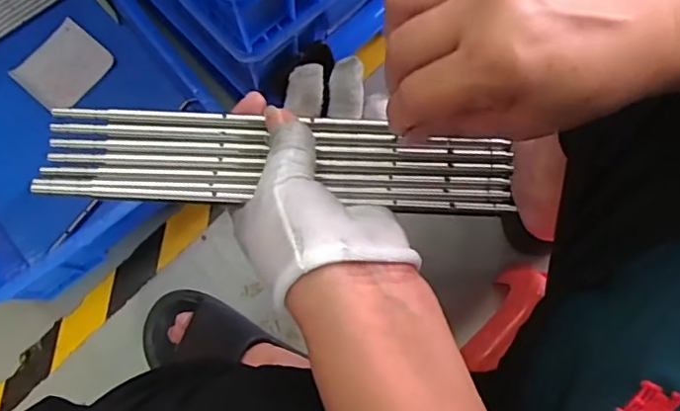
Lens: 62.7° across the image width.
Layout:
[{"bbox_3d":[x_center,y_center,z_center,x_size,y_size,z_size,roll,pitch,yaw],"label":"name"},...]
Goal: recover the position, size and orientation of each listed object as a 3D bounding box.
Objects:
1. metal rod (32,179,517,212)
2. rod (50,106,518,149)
[{"bbox_3d":[-0.028,-0.005,0.299,0.250,0.009,0.009,2,78,-8],"label":"metal rod"},{"bbox_3d":[-0.025,-0.045,0.310,0.249,0.006,0.009,3,78,-8],"label":"rod"}]

